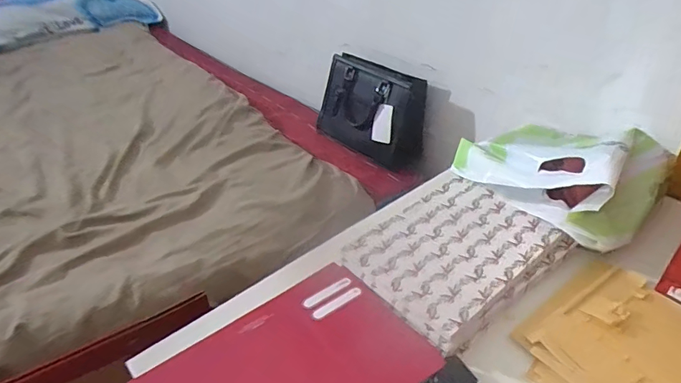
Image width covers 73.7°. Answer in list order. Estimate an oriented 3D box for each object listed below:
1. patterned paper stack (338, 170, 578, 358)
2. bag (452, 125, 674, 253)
[{"bbox_3d":[0.140,0.070,0.589,0.243,0.034,0.206,-26,42,-32],"label":"patterned paper stack"},{"bbox_3d":[0.323,-0.031,0.638,0.229,0.124,0.232,-17,38,-23],"label":"bag"}]

